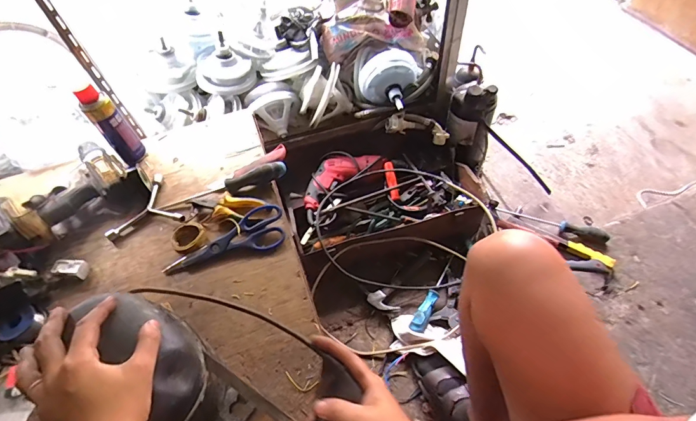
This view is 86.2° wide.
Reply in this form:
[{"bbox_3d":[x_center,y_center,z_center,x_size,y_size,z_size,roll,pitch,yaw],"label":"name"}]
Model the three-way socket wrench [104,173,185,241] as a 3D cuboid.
[{"bbox_3d":[-0.375,0.007,0.676,0.124,0.021,0.132,-32,59,-16],"label":"three-way socket wrench"}]

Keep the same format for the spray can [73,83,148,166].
[{"bbox_3d":[-0.450,-0.161,0.713,0.049,0.155,0.049,-2,55,3],"label":"spray can"}]

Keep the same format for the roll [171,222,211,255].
[{"bbox_3d":[-0.271,0.045,0.637,0.058,0.015,0.059,-2,55,3],"label":"roll"}]

